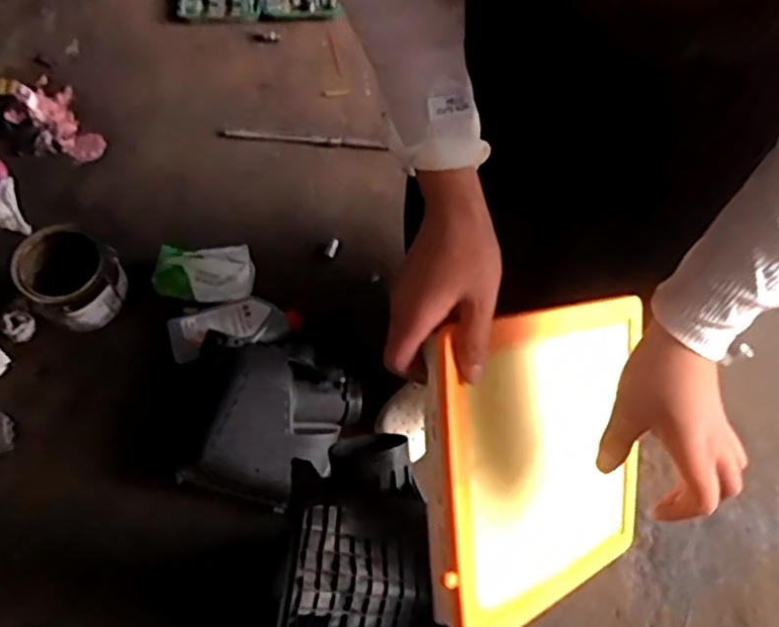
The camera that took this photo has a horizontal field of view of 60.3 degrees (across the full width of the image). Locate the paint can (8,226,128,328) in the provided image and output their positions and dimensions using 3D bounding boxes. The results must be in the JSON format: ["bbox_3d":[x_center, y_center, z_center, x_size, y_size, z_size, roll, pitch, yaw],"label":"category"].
[{"bbox_3d":[-0.579,-0.065,1.225,0.148,0.138,0.155,0,68,-1],"label":"paint can"}]

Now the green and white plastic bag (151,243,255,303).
[{"bbox_3d":[-0.356,-0.066,1.296,0.190,0.081,0.116,0,68,-1],"label":"green and white plastic bag"}]

